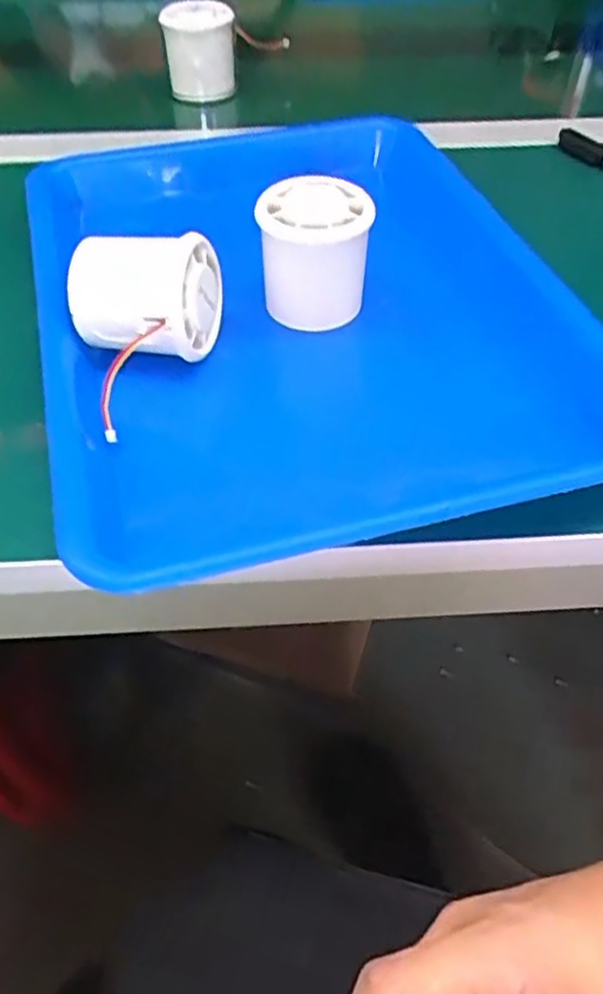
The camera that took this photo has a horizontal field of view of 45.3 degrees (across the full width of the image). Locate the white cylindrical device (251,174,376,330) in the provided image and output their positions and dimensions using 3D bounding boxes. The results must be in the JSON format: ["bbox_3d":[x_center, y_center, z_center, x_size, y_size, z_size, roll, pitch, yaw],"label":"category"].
[{"bbox_3d":[0.005,-0.120,0.366,0.050,0.064,0.046,-1,49,1],"label":"white cylindrical device"}]

